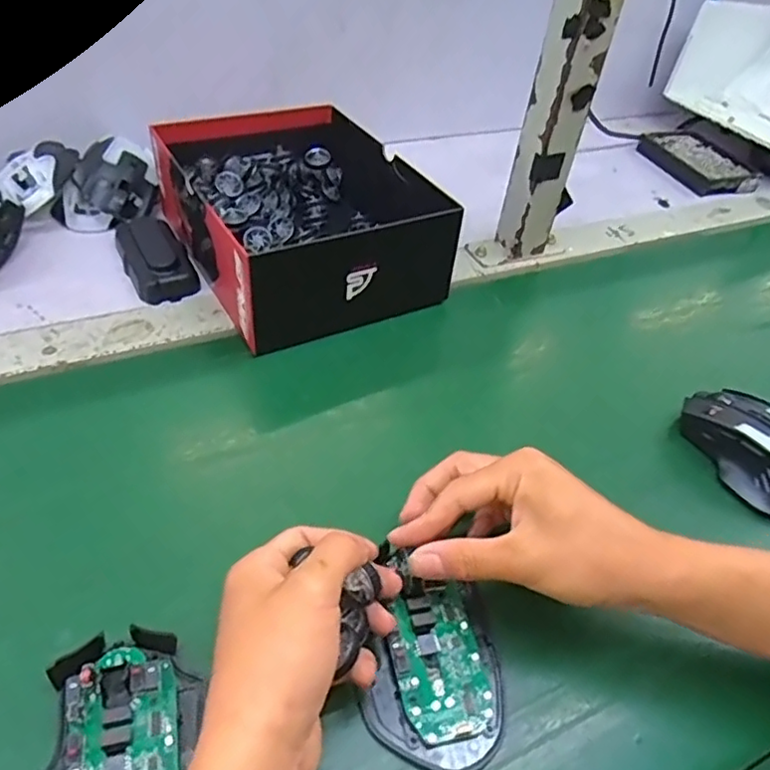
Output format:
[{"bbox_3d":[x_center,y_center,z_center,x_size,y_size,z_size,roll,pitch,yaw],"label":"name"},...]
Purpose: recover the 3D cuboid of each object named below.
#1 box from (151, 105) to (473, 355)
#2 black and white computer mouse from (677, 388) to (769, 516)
[{"bbox_3d":[-0.081,-0.157,0.562,0.185,0.084,0.241,-19,50,-25],"label":"box"},{"bbox_3d":[0.265,0.047,0.441,0.060,0.038,0.112,-17,49,-24],"label":"black and white computer mouse"}]

